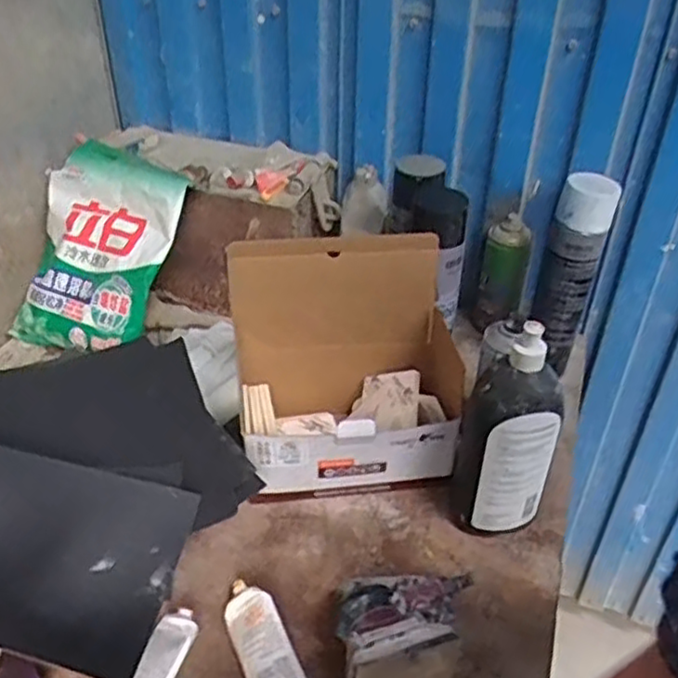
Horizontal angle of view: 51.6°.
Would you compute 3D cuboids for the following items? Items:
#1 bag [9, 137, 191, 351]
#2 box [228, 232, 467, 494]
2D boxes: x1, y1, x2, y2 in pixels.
[{"bbox_3d":[-0.323,-0.119,0.934,0.230,0.276,0.031,15,-1,26],"label":"bag"},{"bbox_3d":[0.004,0.027,0.759,0.229,0.241,0.157,-4,38,-6],"label":"box"}]

